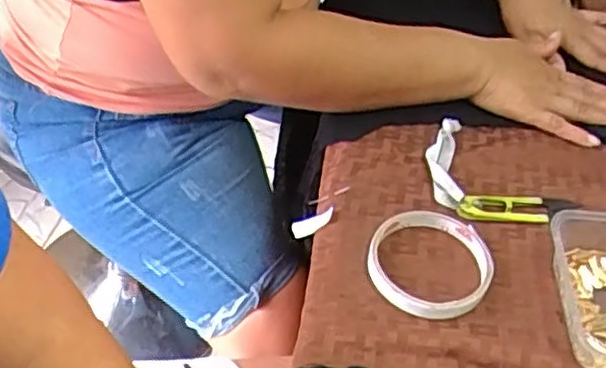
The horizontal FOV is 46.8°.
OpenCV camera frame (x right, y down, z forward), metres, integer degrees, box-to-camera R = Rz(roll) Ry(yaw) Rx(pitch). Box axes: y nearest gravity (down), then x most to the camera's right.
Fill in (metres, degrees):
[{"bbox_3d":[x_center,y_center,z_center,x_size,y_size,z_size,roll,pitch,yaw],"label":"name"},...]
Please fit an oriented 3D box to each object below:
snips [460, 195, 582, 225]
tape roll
[{"bbox_3d":[0.163,0.018,0.529,0.094,0.012,0.021,-4,46,-10],"label":"snips"},{"bbox_3d":[0.087,0.055,0.484,0.084,0.014,0.084,3,45,-3],"label":"tape roll"}]

